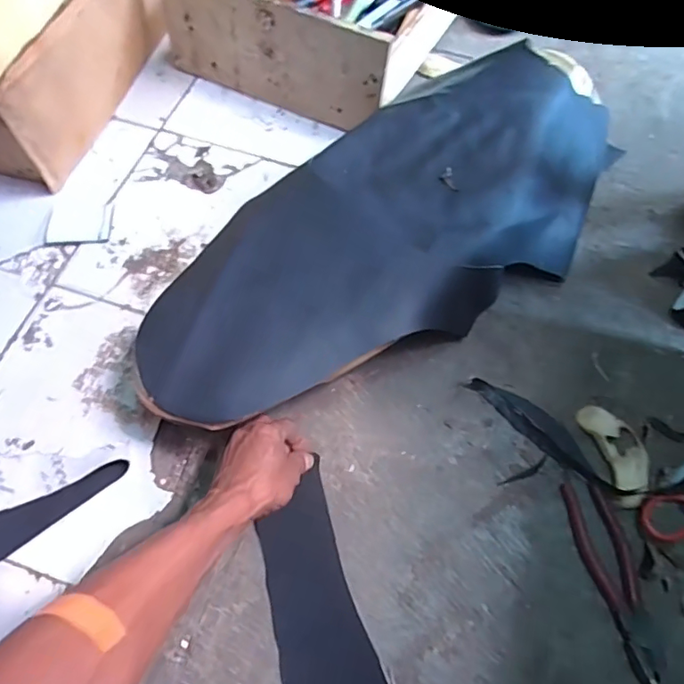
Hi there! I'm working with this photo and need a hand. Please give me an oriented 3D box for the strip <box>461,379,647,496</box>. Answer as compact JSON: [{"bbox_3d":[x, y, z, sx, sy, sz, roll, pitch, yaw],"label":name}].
[{"bbox_3d":[0.237,0.105,0.600,0.207,0.013,0.037,41,69,17],"label":"strip"}]

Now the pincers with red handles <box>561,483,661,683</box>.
[{"bbox_3d":[0.277,0.240,0.533,0.049,0.010,0.191,-10,64,-6],"label":"pincers with red handles"}]

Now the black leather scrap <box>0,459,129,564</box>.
[{"bbox_3d":[-0.379,0.213,0.518,0.343,0.025,0.042,-26,67,-14],"label":"black leather scrap"}]

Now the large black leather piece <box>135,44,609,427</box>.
[{"bbox_3d":[0.055,-0.123,0.623,0.620,0.102,0.258,-36,69,-20],"label":"large black leather piece"}]

